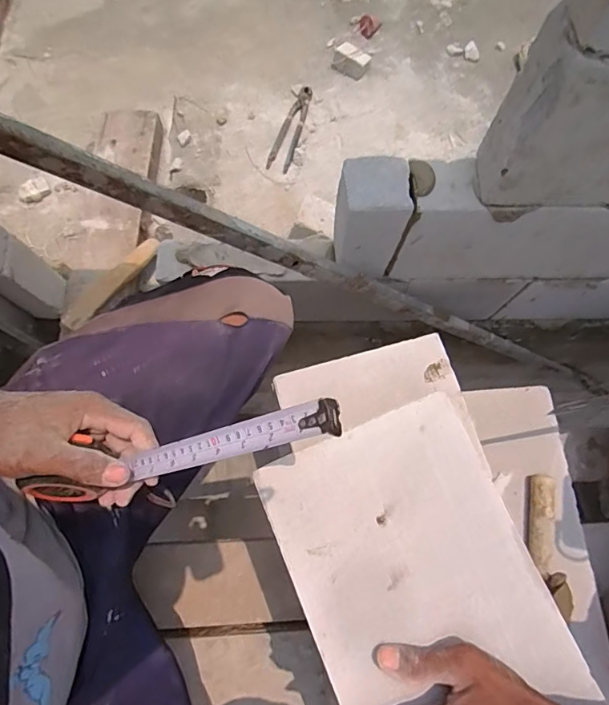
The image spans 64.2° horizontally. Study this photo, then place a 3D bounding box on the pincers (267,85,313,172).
[{"bbox_3d":[-0.029,-0.499,1.080,0.052,0.015,0.215,17,75,4],"label":"pincers"}]

